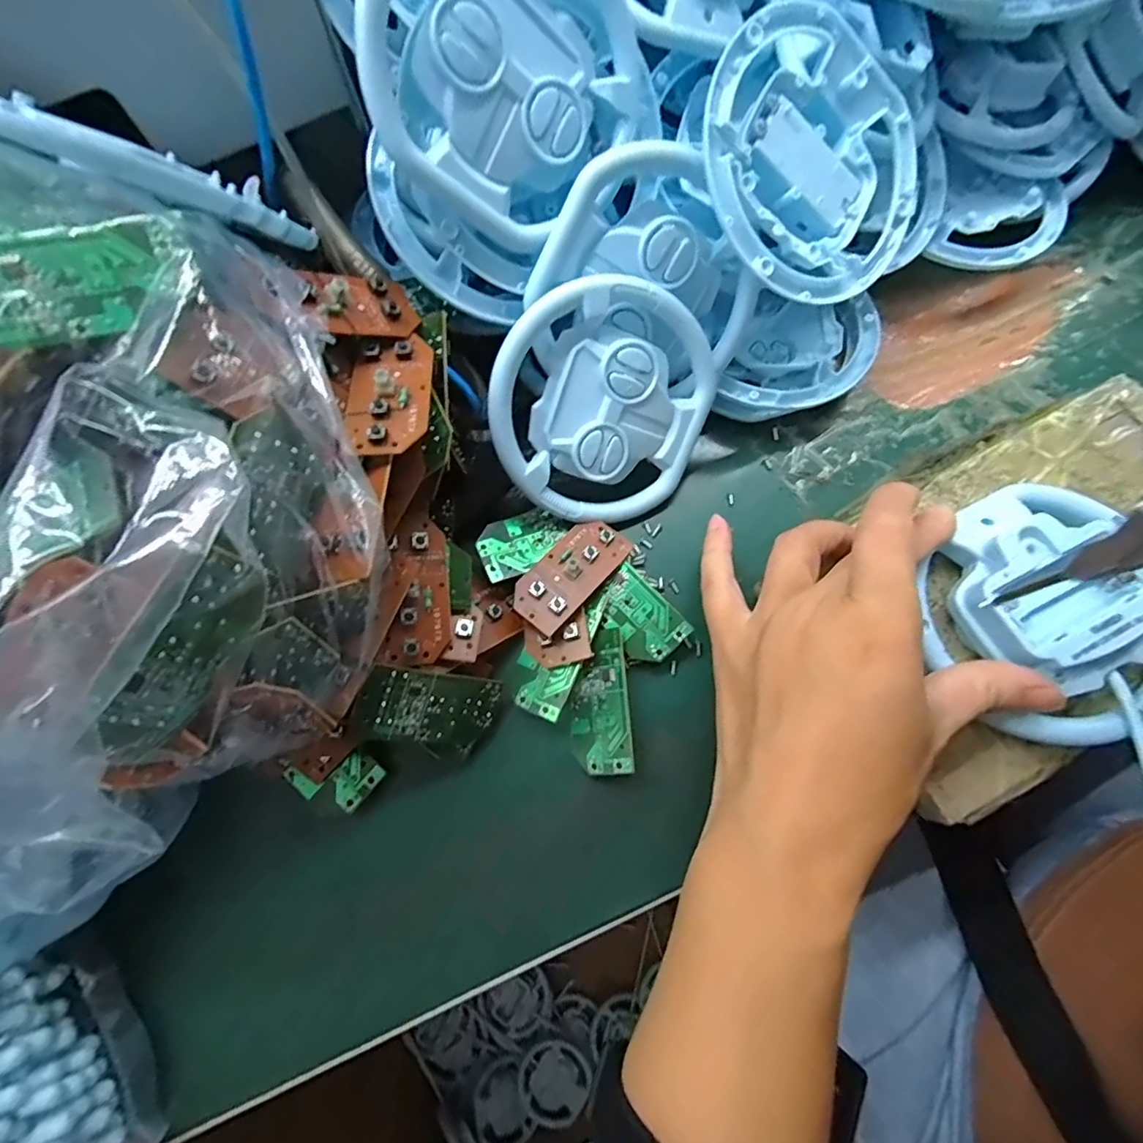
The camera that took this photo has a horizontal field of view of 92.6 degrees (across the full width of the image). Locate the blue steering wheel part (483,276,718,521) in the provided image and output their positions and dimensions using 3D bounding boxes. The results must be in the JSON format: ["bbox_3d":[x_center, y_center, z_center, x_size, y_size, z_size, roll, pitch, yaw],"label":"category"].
[{"bbox_3d":[0.016,-0.075,0.248,0.100,0.015,0.100,-6,114,-14],"label":"blue steering wheel part"}]

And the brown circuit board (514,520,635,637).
[{"bbox_3d":[-0.001,-0.001,0.248,0.028,0.009,0.060,38,77,12],"label":"brown circuit board"}]

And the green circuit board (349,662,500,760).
[{"bbox_3d":[-0.057,0.054,0.220,0.004,0.058,0.033,14,80,51],"label":"green circuit board"}]

